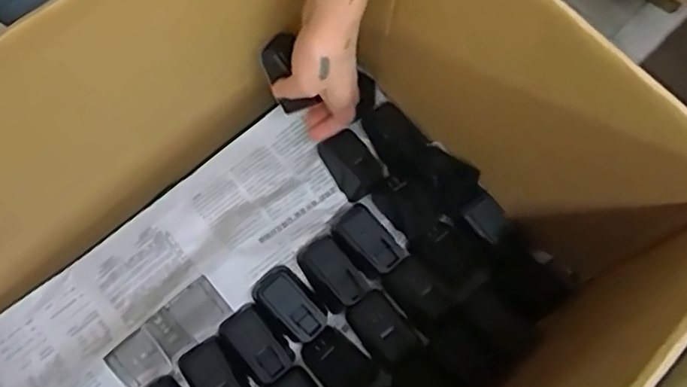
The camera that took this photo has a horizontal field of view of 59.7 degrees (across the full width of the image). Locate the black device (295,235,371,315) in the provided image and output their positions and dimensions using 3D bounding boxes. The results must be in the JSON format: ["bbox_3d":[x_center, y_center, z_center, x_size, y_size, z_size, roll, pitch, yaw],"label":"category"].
[{"bbox_3d":[-0.012,0.071,0.538,0.041,0.029,0.069,-35,77,-10],"label":"black device"}]

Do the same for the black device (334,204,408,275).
[{"bbox_3d":[0.023,0.043,0.547,0.035,0.027,0.066,-42,79,-12],"label":"black device"}]

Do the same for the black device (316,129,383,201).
[{"bbox_3d":[0.008,-0.028,0.577,0.040,0.020,0.064,-30,77,-9],"label":"black device"}]

